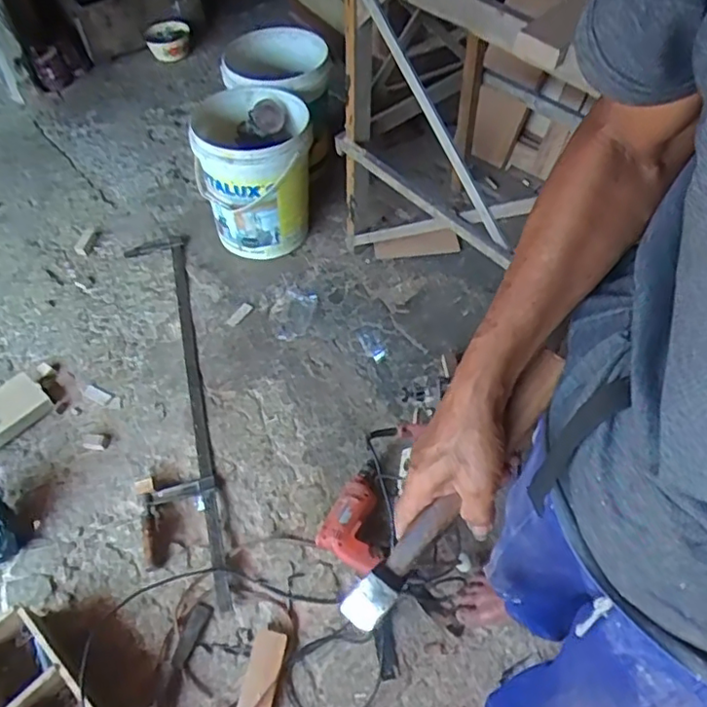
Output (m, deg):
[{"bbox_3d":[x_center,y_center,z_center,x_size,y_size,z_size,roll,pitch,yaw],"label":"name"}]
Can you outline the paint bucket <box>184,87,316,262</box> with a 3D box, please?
[{"bbox_3d":[-0.268,-0.488,1.738,0.302,0.394,0.320,-1,54,2],"label":"paint bucket"}]

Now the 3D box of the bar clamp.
[{"bbox_3d":[-0.447,0.099,1.500,0.168,0.034,1.063,-13,55,-7],"label":"bar clamp"}]

